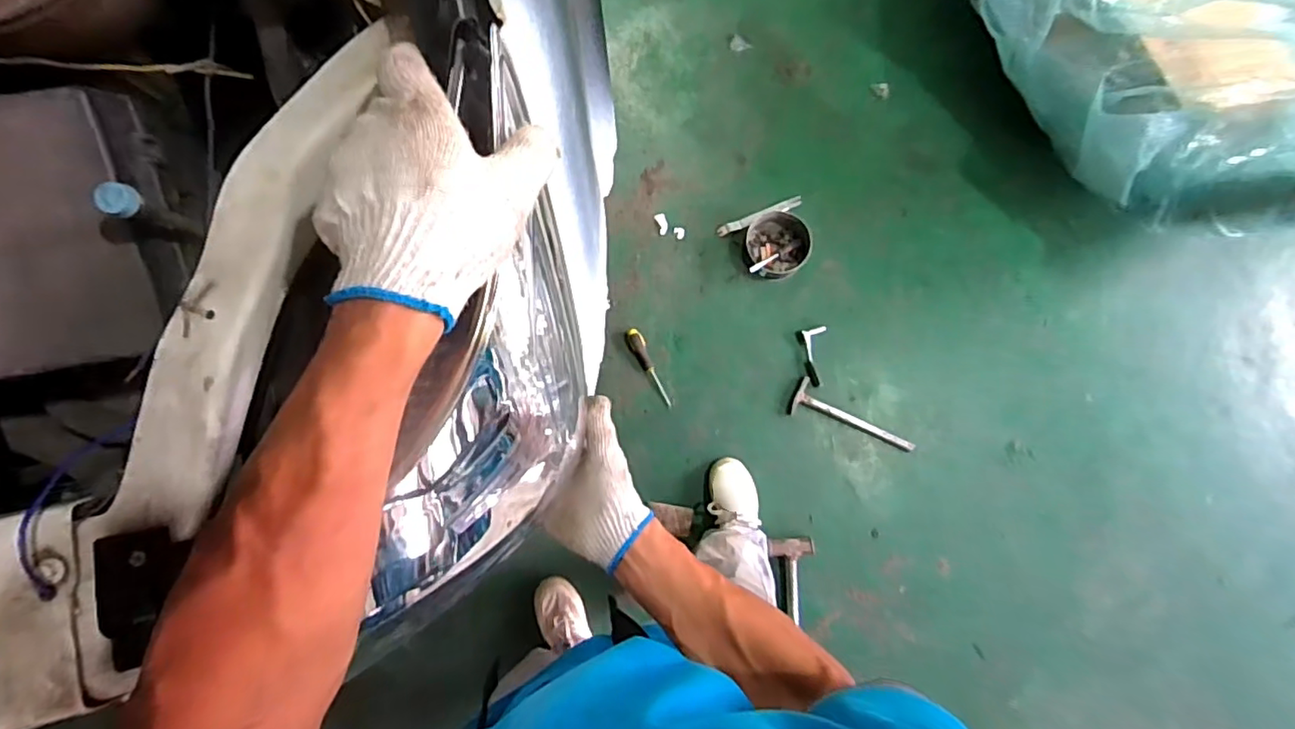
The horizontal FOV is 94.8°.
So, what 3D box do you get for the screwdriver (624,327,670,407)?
[{"bbox_3d":[0.000,0.010,1.492,0.044,0.030,0.208,-23,82,-5],"label":"screwdriver"}]

